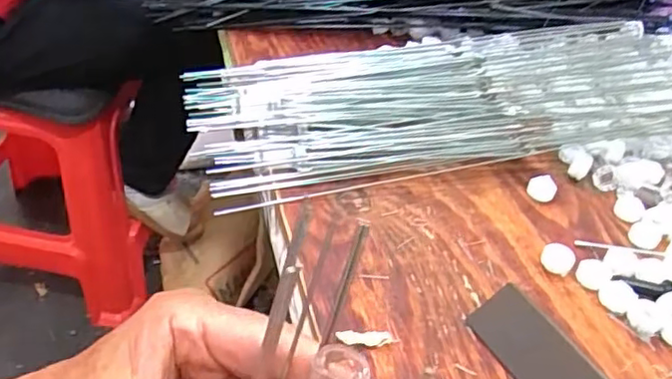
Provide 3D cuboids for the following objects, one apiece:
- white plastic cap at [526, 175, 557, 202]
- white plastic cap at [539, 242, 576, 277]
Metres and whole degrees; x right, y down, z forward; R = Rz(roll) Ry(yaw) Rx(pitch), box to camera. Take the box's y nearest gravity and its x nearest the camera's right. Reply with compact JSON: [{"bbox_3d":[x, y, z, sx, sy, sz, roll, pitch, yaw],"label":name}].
[{"bbox_3d":[0.168,-0.001,0.513,0.022,0.013,0.022,6,39,-5],"label":"white plastic cap"},{"bbox_3d":[0.158,0.049,0.449,0.023,0.012,0.022,6,39,-5],"label":"white plastic cap"}]

